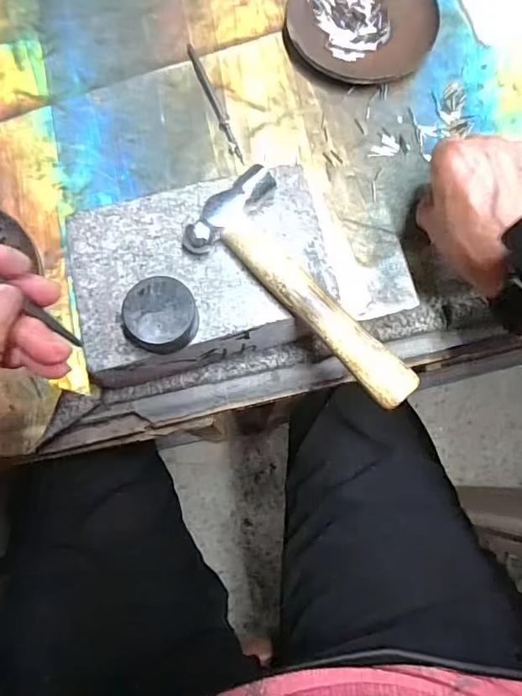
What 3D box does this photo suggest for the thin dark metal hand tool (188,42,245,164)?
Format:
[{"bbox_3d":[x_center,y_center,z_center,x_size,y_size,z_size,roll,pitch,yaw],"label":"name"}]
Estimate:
[{"bbox_3d":[-0.034,-0.183,0.371,0.009,0.004,0.105,-20,79,-6],"label":"thin dark metal hand tool"}]

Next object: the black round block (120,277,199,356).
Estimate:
[{"bbox_3d":[-0.053,-0.016,0.268,0.036,0.019,0.038,1,78,-5],"label":"black round block"}]

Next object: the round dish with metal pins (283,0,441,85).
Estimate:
[{"bbox_3d":[0.079,-0.259,0.388,0.112,0.014,0.107,0,78,-1],"label":"round dish with metal pins"}]

